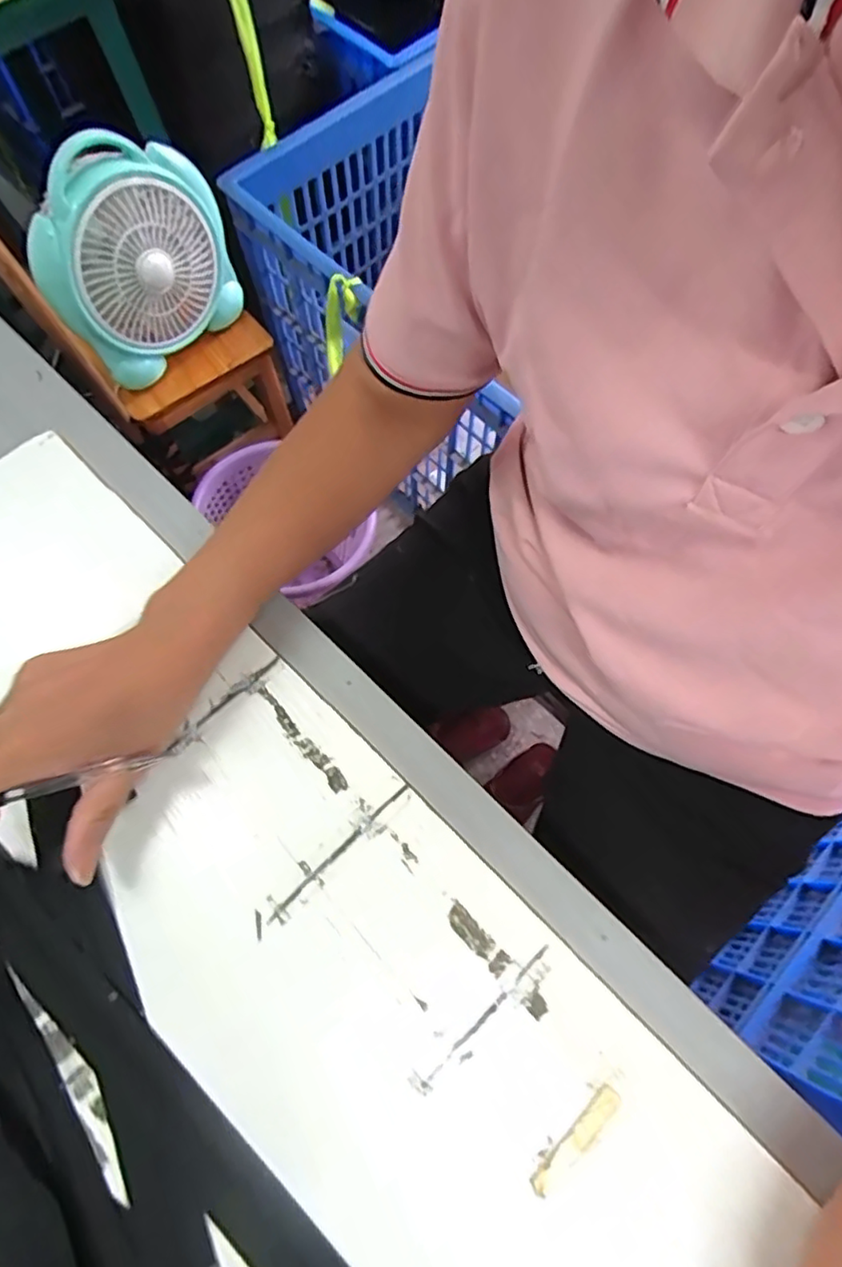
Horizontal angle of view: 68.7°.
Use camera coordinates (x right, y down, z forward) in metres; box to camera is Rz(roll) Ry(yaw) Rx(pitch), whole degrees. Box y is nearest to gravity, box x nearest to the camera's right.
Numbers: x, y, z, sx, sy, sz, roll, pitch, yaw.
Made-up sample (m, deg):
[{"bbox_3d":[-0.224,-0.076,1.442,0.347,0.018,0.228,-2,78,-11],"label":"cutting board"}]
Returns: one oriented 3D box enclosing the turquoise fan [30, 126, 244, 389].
[{"bbox_3d":[-0.351,-0.463,0.759,0.076,0.242,0.234,36,72,26],"label":"turquoise fan"}]

